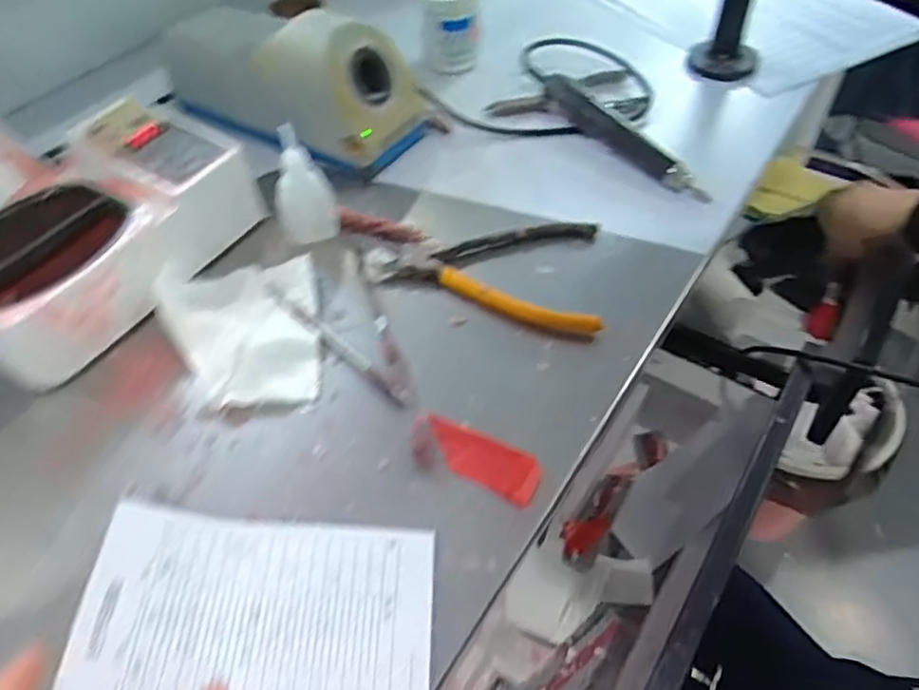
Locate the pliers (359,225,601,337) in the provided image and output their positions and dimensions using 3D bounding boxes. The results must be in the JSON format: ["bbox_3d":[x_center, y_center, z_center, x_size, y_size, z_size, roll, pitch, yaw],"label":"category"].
[{"bbox_3d":[0.019,-0.060,0.440,0.156,0.010,0.091,12,51,13],"label":"pliers"}]

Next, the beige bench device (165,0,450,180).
[{"bbox_3d":[-0.133,-0.226,0.533,0.214,0.100,0.106,24,55,22],"label":"beige bench device"}]

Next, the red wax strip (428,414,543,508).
[{"bbox_3d":[0.011,0.058,0.346,0.064,0.004,0.026,20,54,19],"label":"red wax strip"}]

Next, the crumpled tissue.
[{"bbox_3d":[-0.132,-0.012,0.399,0.090,0.020,0.112,-11,50,-5],"label":"crumpled tissue"}]

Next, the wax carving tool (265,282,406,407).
[{"bbox_3d":[-0.077,-0.004,0.398,0.009,0.005,0.135,-38,57,-25],"label":"wax carving tool"}]

